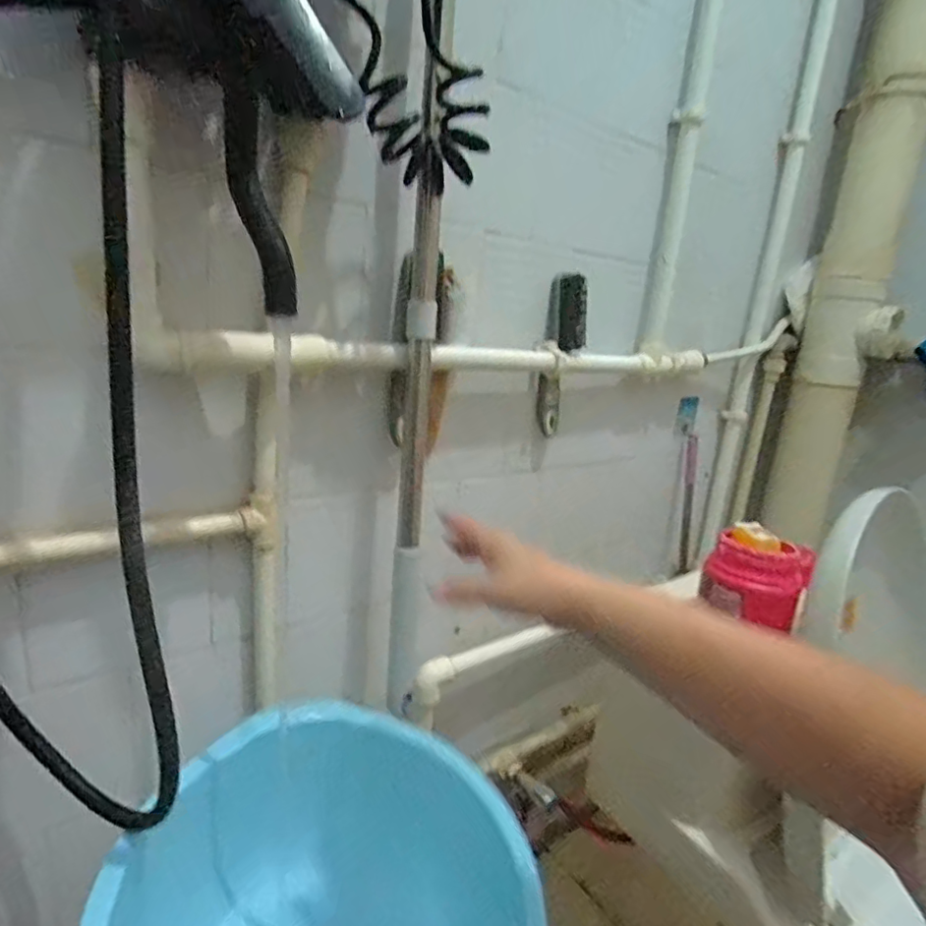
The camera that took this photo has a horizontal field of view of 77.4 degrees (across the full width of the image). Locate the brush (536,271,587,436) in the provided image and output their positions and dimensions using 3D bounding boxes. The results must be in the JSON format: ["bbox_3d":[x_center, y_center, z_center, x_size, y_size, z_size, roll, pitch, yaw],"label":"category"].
[{"bbox_3d":[0.130,-0.138,0.762,0.049,0.203,0.037,1,16,-19],"label":"brush"}]

